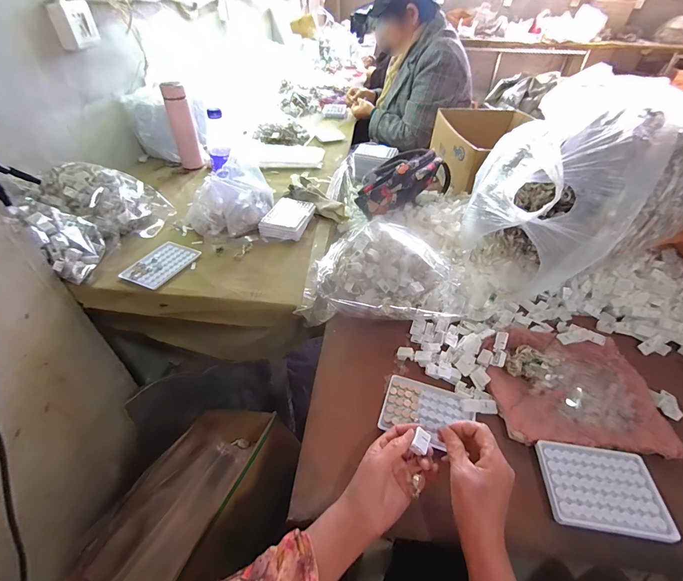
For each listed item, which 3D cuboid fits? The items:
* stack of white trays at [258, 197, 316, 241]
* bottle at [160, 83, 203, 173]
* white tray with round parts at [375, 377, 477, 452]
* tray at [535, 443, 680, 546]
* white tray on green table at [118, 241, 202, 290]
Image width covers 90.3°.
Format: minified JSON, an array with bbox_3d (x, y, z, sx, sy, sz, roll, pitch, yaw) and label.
[{"bbox_3d":[-0.124,-0.170,0.800,0.094,0.026,0.132,11,44,11],"label":"stack of white trays"},{"bbox_3d":[-0.464,-0.476,0.999,0.063,0.215,0.055,-21,47,-22],"label":"bottle"},{"bbox_3d":[0.125,0.179,0.498,0.123,0.007,0.090,14,44,15],"label":"white tray with round parts"},{"bbox_3d":[0.324,0.246,0.424,0.133,0.012,0.097,5,43,6],"label":"tray"},{"bbox_3d":[-0.358,-0.054,0.681,0.092,0.007,0.129,17,45,17],"label":"white tray on green table"}]

